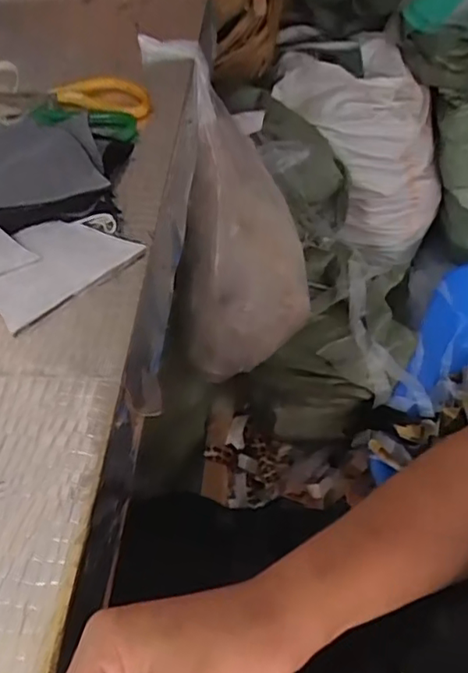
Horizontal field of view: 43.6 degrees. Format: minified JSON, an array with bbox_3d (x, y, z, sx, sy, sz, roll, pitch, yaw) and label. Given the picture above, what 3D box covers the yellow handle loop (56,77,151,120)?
[{"bbox_3d":[-0.130,-0.242,0.594,0.103,0.022,0.053,12,57,12],"label":"yellow handle loop"}]

